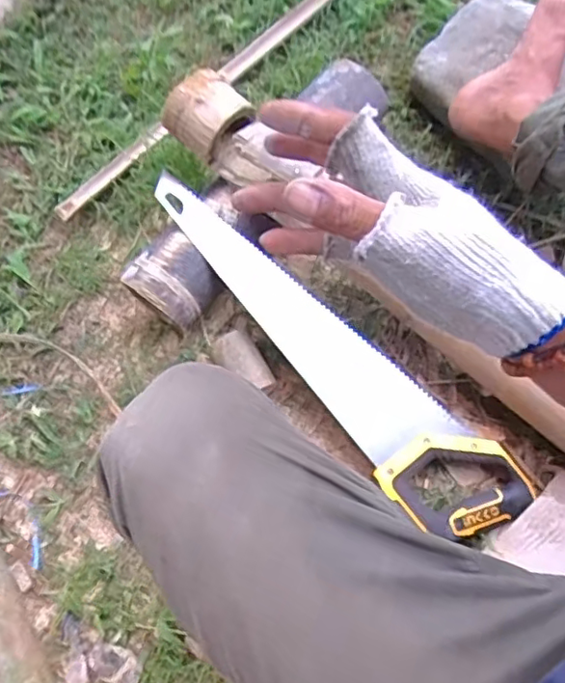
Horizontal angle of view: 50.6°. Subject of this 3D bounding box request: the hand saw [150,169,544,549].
[{"bbox_3d":[0.041,0.021,0.708,0.554,0.032,0.123,40,87,6],"label":"hand saw"}]

